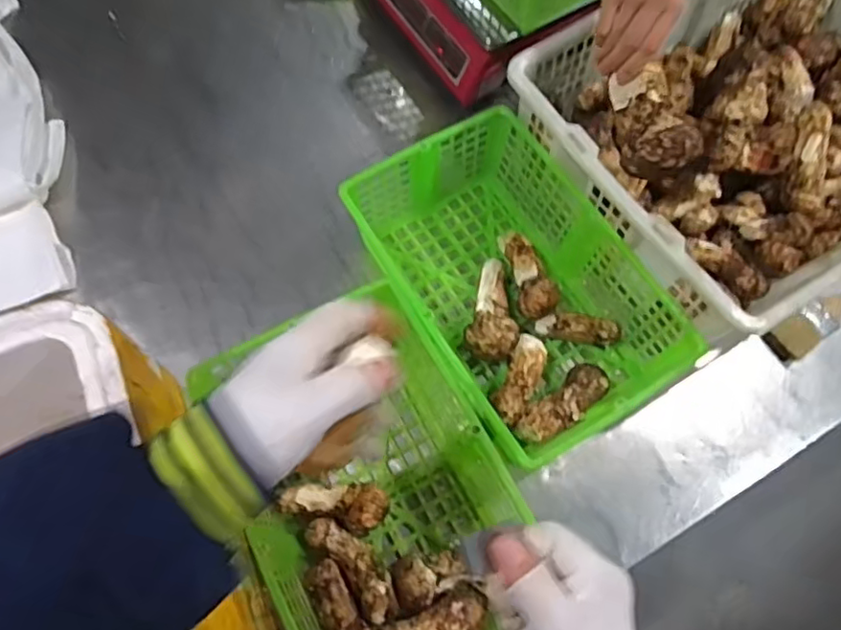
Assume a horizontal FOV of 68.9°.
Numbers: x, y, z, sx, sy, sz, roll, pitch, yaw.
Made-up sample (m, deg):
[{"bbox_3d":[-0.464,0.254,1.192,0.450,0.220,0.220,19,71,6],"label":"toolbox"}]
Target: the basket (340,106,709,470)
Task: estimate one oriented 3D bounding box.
[{"bbox_3d":[0.093,-0.031,0.655,0.218,0.109,0.340,-31,71,-14],"label":"basket"}]

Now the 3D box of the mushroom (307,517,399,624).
[{"bbox_3d":[-0.062,0.227,0.557,0.036,0.025,0.107,-40,61,-17],"label":"mushroom"}]

